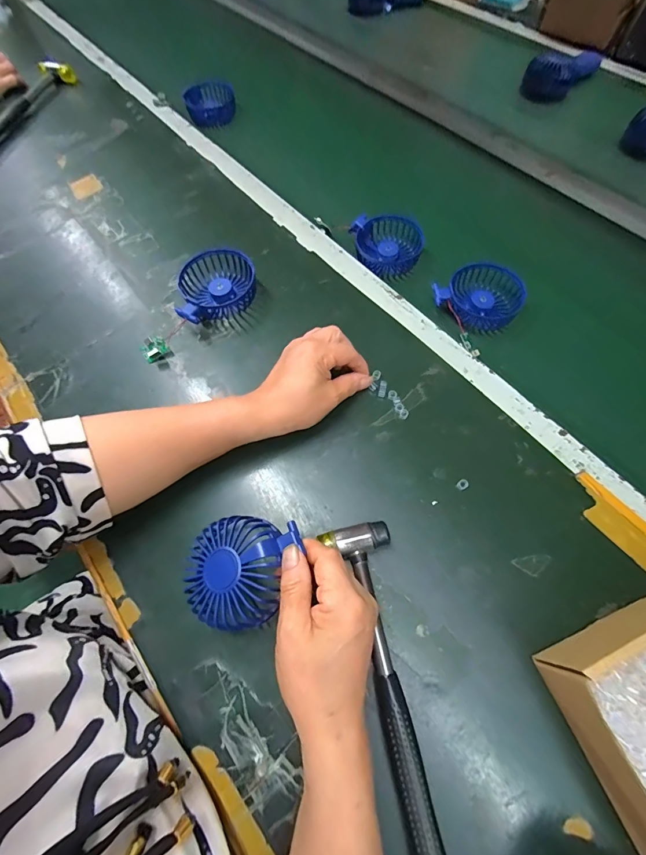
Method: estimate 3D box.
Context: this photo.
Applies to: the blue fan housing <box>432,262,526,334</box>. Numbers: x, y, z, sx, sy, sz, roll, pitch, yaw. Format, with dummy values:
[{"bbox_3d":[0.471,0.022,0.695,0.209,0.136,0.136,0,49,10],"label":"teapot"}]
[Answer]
[{"bbox_3d":[0.196,-0.164,0.461,0.097,0.029,0.085,26,69,14],"label":"blue fan housing"}]

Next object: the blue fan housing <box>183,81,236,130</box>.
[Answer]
[{"bbox_3d":[-0.204,-0.588,0.676,0.095,0.048,0.055,-12,64,-5],"label":"blue fan housing"}]

